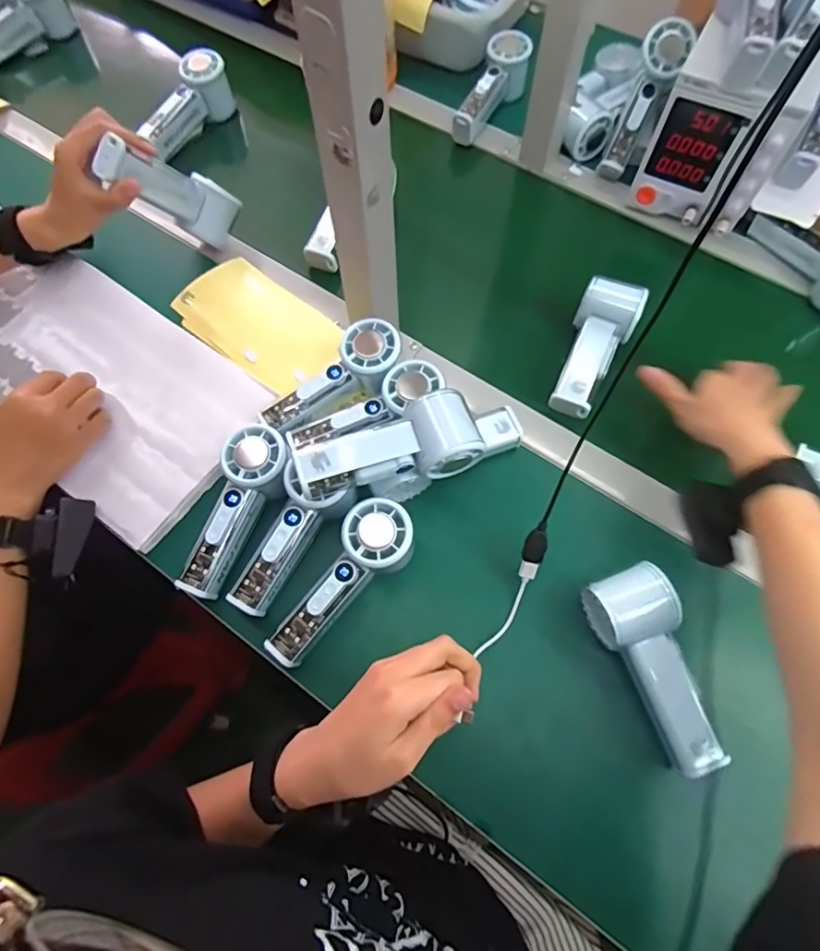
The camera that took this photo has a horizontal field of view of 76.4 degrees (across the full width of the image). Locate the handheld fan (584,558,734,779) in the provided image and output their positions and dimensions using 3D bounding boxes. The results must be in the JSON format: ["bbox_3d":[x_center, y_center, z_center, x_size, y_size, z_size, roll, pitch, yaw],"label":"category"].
[{"bbox_3d":[0.193,0.150,0.410,0.059,0.061,0.146,-20,68,-7],"label":"handheld fan"}]

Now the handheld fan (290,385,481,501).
[{"bbox_3d":[-0.016,-0.019,0.429,0.146,0.054,0.056,-17,68,-6],"label":"handheld fan"}]

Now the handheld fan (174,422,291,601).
[{"bbox_3d":[-0.149,0.031,0.452,0.055,0.033,0.151,21,84,10],"label":"handheld fan"}]

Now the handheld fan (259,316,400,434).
[{"bbox_3d":[-0.070,-0.088,0.497,0.142,0.039,0.050,-37,71,3],"label":"handheld fan"}]

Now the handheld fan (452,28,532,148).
[{"bbox_3d":[0.102,-0.499,0.679,0.055,0.052,0.152,30,84,13],"label":"handheld fan"}]

